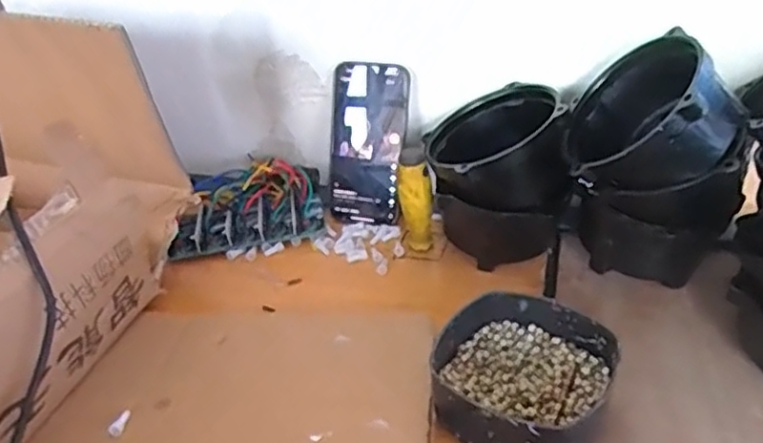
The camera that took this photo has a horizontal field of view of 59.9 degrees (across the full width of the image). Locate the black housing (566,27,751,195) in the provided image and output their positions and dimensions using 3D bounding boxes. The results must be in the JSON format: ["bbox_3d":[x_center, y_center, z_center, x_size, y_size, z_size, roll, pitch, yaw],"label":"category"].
[{"bbox_3d":[0.217,-0.079,0.537,0.078,0.127,0.130,32,30,-25],"label":"black housing"}]

